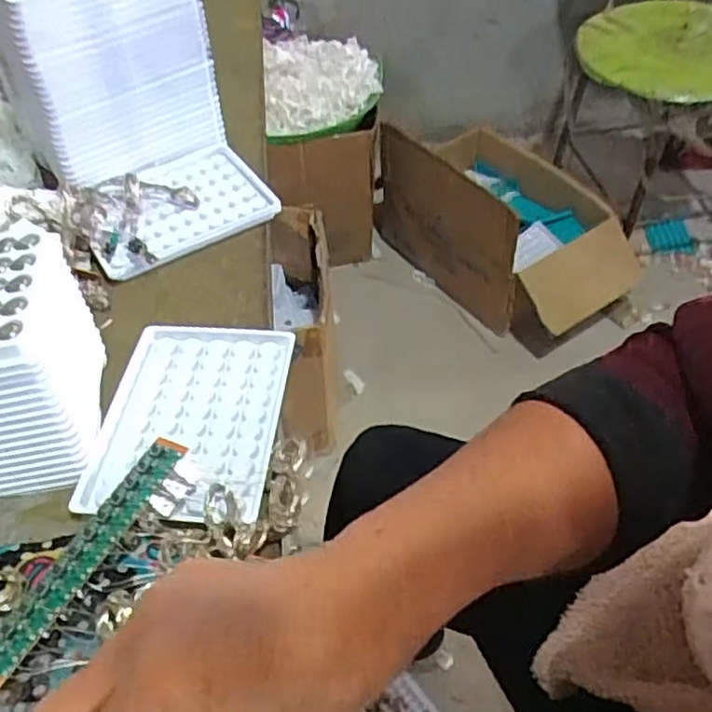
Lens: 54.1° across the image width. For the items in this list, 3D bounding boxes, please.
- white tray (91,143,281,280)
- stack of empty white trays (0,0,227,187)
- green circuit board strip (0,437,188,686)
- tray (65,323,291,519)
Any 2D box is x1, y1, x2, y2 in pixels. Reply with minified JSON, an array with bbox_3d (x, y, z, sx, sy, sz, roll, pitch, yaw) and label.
[{"bbox_3d":[-0.132,-0.110,0.509,0.127,0.017,0.099,-25,53,-19],"label":"white tray"},{"bbox_3d":[-0.180,-0.219,0.507,0.135,0.154,0.095,-30,54,-22],"label":"stack of empty white trays"},{"bbox_3d":[-0.123,0.091,0.325,0.019,0.017,0.124,23,53,20],"label":"green circuit board strip"},{"bbox_3d":[-0.091,0.031,0.386,0.096,0.009,0.126,3,49,4],"label":"tray"}]

